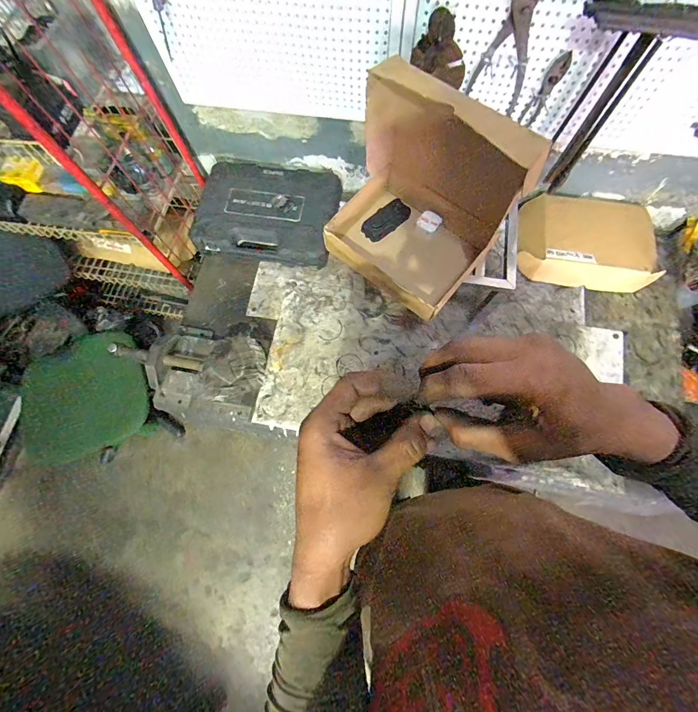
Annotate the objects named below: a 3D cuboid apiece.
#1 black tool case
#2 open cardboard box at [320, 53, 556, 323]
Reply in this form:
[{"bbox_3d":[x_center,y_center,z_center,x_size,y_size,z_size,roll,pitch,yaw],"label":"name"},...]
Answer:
[{"bbox_3d":[-0.229,-0.411,0.967,0.377,0.081,0.287,5,74,3],"label":"black tool case"},{"bbox_3d":[0.110,-0.259,0.592,0.266,0.290,0.219,40,79,12],"label":"open cardboard box"}]

